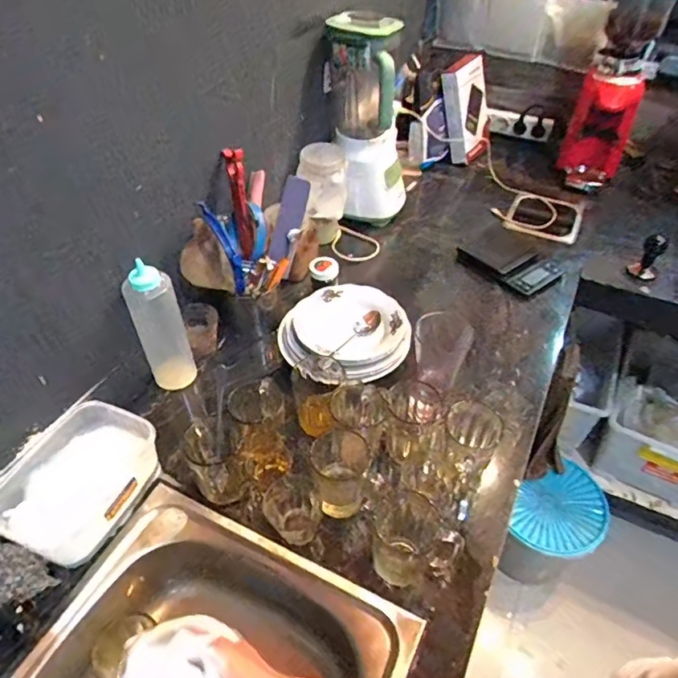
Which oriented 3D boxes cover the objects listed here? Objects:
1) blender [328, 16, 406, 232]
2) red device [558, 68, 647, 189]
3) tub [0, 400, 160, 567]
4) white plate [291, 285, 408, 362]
[{"bbox_3d":[0.063,-0.447,1.105,0.157,0.392,0.171,21,49,19],"label":"blender"},{"bbox_3d":[0.627,-0.506,1.264,0.141,0.273,0.149,21,49,19],"label":"red device"},{"bbox_3d":[-0.343,0.188,0.697,0.142,0.069,0.196,19,48,17],"label":"tub"},{"bbox_3d":[0.016,-0.033,0.896,0.180,0.034,0.153,-16,57,-16],"label":"white plate"}]

